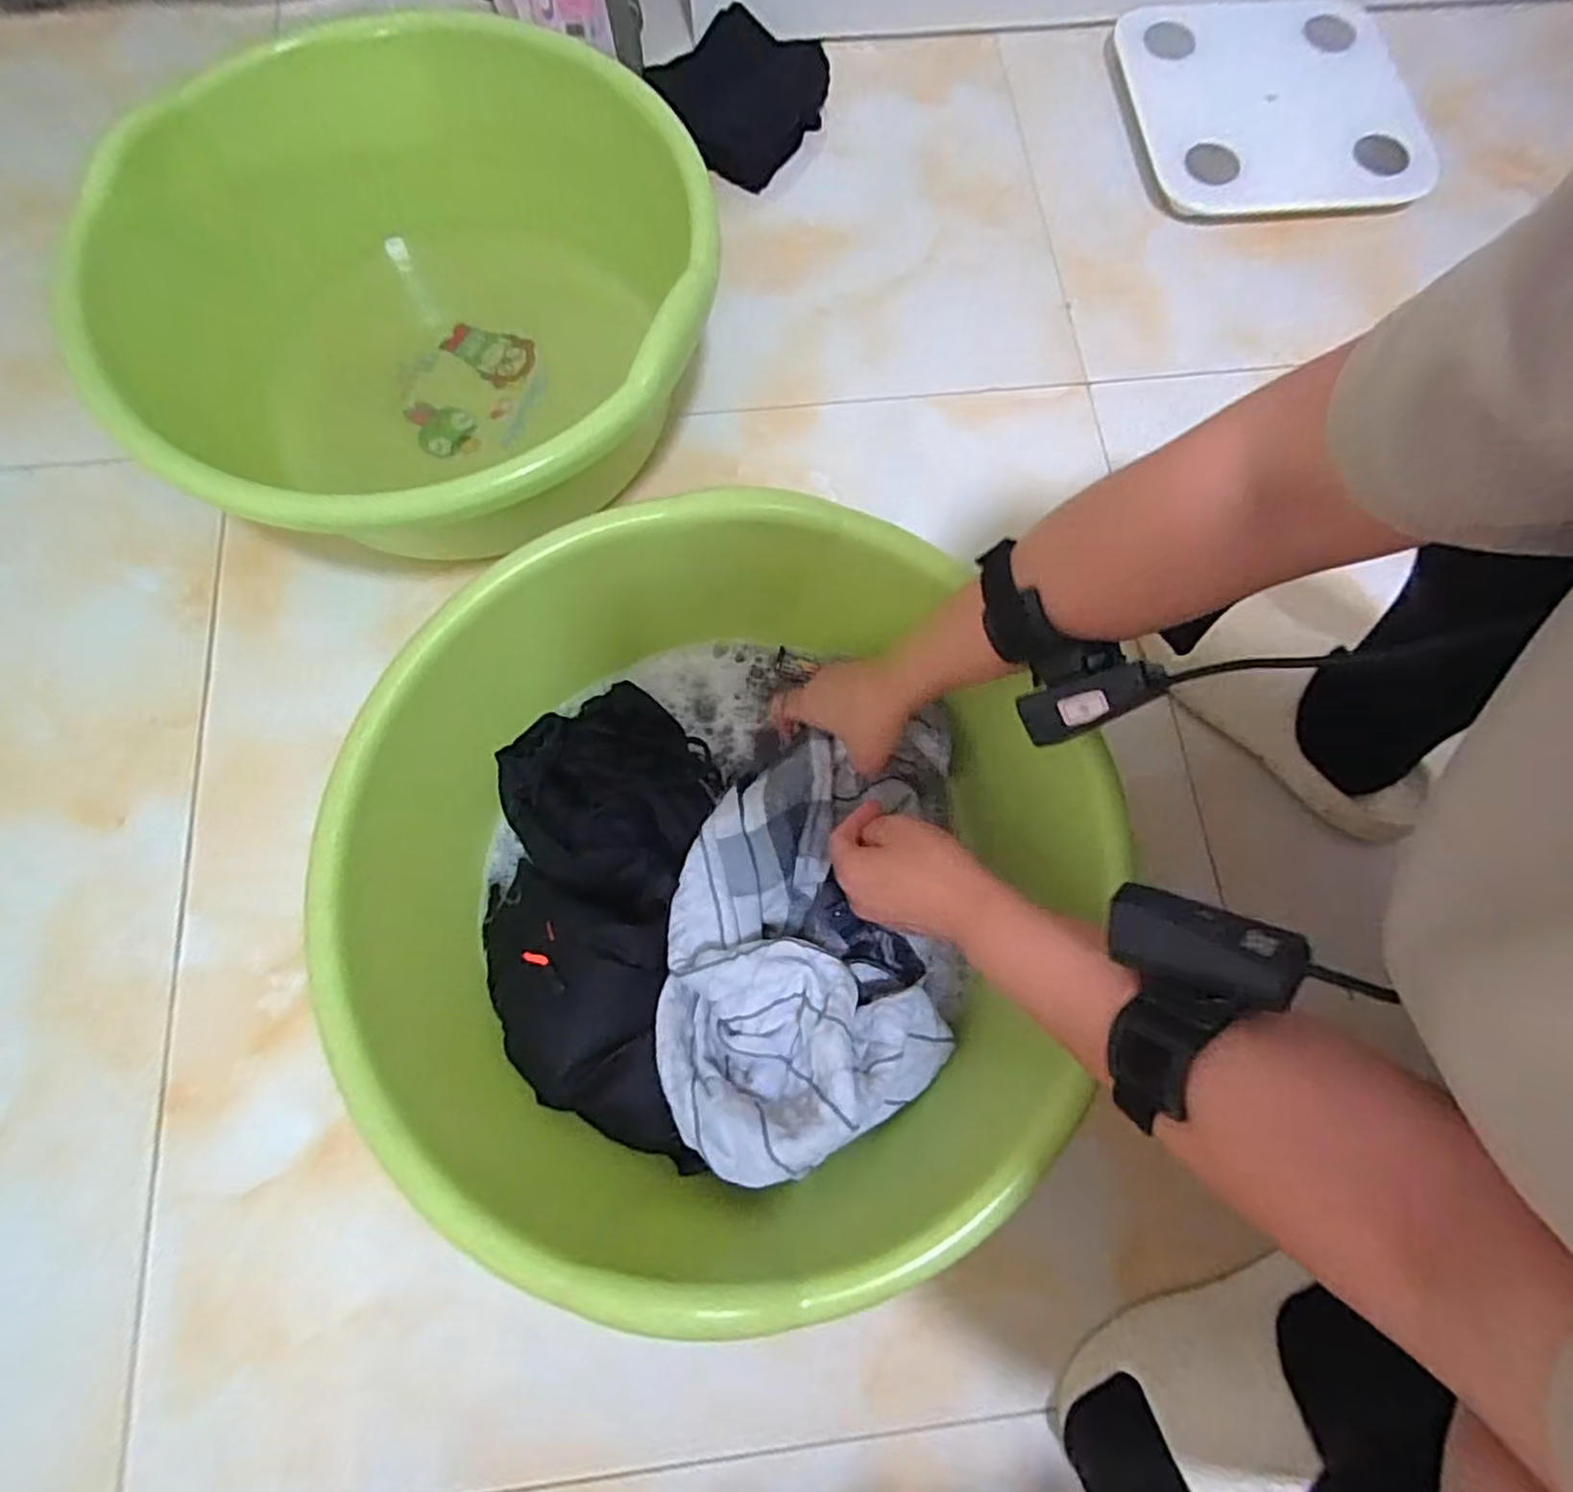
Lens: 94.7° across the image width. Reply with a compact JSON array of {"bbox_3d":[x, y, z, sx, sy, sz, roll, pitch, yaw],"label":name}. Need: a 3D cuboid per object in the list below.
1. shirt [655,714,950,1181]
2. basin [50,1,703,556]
[{"bbox_3d":[0.016,0.117,0.480,0.179,0.109,0.269,3,76,0],"label":"shirt"},{"bbox_3d":[-0.295,-0.342,0.597,0.473,0.178,0.432,13,76,2],"label":"basin"}]

